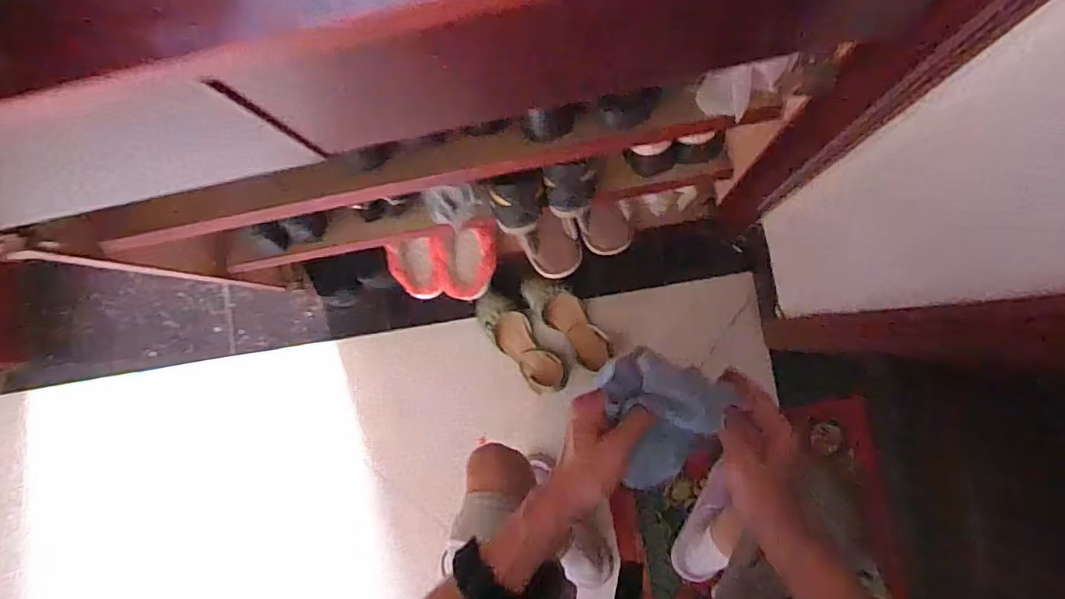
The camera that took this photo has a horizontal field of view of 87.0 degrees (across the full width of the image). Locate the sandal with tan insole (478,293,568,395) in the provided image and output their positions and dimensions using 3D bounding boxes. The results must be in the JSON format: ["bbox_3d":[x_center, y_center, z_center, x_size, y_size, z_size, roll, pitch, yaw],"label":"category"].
[{"bbox_3d":[-0.023,0.090,1.126,0.081,0.048,0.230,-39,82,4],"label":"sandal with tan insole"}]

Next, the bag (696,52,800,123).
[{"bbox_3d":[0.199,-0.200,0.533,0.078,0.060,0.033,0,86,8],"label":"bag"}]

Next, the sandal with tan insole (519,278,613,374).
[{"bbox_3d":[0.070,0.036,1.134,0.083,0.052,0.221,-42,82,4],"label":"sandal with tan insole"}]

